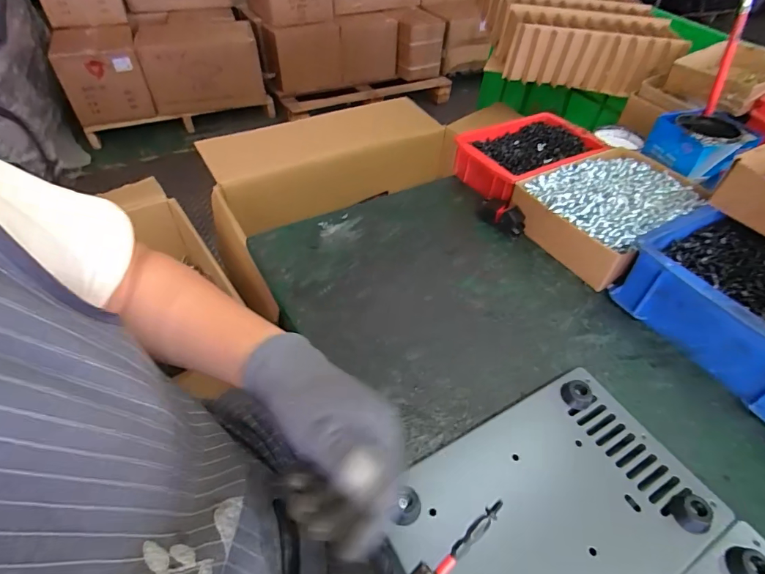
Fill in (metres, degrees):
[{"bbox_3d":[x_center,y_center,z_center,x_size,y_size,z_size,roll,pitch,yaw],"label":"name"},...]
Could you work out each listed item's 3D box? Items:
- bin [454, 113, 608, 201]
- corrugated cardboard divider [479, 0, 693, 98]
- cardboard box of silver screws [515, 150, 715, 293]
[{"bbox_3d":[0.216,-0.189,0.626,0.207,0.059,0.131,-22,51,-23],"label":"bin"},{"bbox_3d":[0.399,-0.582,0.936,0.331,0.131,0.481,7,46,3],"label":"corrugated cardboard divider"},{"bbox_3d":[0.287,-0.097,0.542,0.235,0.061,0.160,-25,52,-25],"label":"cardboard box of silver screws"}]

